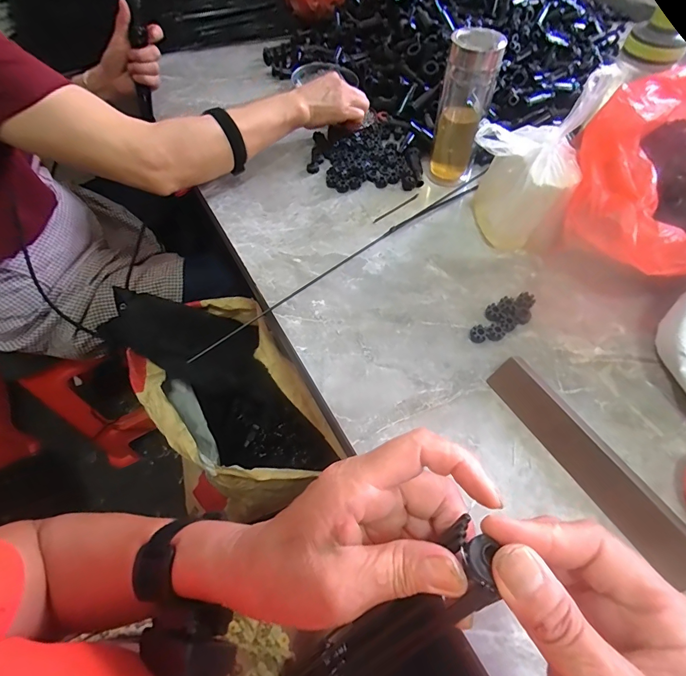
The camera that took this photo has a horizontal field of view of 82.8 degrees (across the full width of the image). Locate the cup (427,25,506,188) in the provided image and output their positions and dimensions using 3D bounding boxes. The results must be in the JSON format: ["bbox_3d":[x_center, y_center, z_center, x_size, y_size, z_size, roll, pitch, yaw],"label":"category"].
[{"bbox_3d":[0.161,-0.304,0.519,0.061,0.175,0.061,-1,59,1],"label":"cup"}]

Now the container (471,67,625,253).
[{"bbox_3d":[0.218,-0.197,0.458,0.114,0.169,0.093,28,63,17],"label":"container"}]

